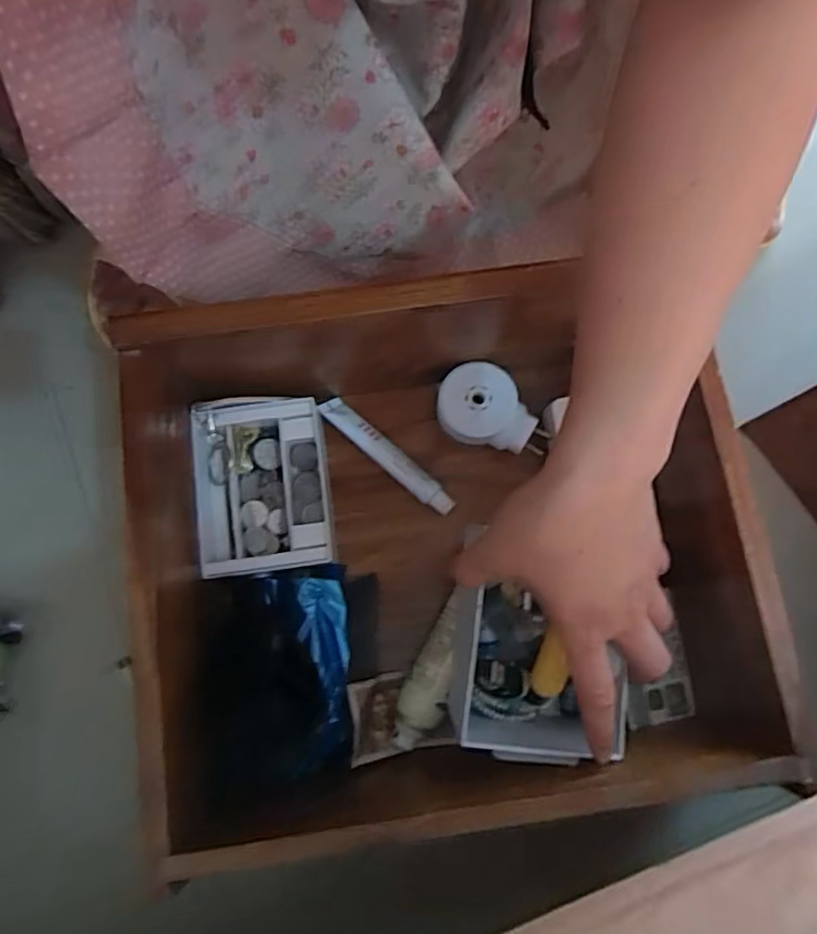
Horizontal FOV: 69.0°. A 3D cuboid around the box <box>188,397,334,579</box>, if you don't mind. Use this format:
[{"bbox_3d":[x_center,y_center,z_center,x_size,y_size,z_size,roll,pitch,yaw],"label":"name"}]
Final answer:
[{"bbox_3d":[-0.104,0.015,0.424,0.093,0.047,0.120,-8,75,-1],"label":"box"}]

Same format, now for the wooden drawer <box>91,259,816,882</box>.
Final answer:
[{"bbox_3d":[0.017,0.044,0.371,0.324,0.139,0.312,-10,75,-1],"label":"wooden drawer"}]

